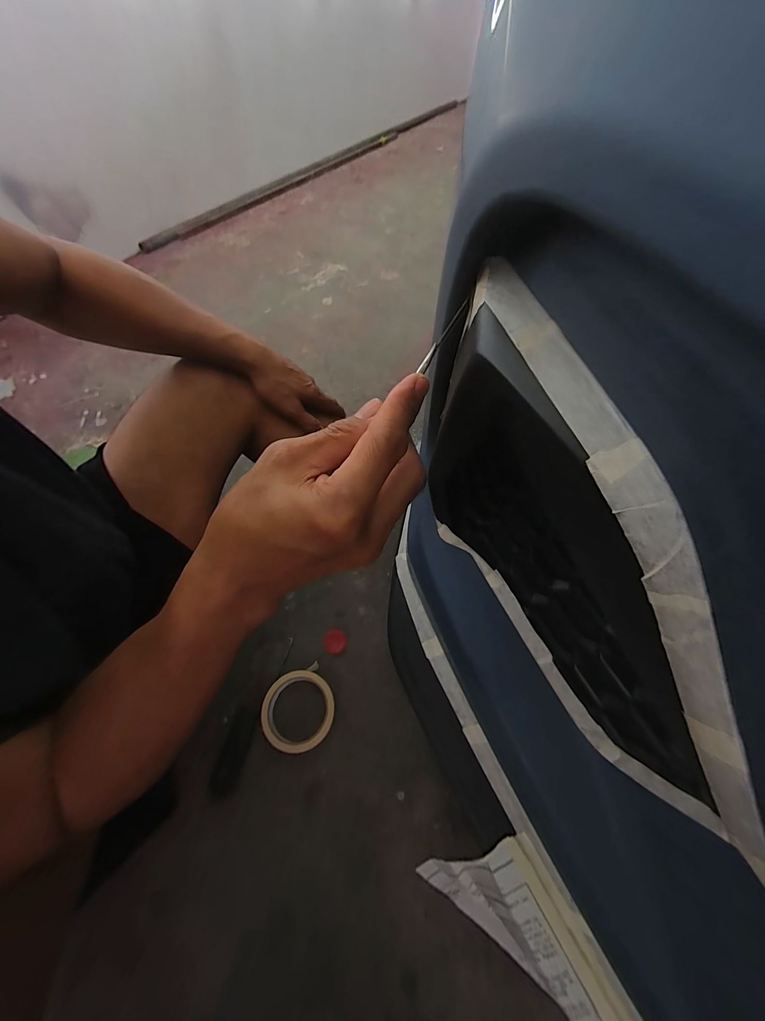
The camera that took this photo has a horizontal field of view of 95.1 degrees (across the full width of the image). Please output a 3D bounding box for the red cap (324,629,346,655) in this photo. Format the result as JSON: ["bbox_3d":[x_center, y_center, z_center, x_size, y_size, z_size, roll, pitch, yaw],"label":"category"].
[{"bbox_3d":[-0.073,0.203,0.539,0.034,0.011,0.034,0,58,1],"label":"red cap"}]

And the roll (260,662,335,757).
[{"bbox_3d":[-0.117,0.280,0.491,0.101,0.021,0.098,0,58,1],"label":"roll"}]

